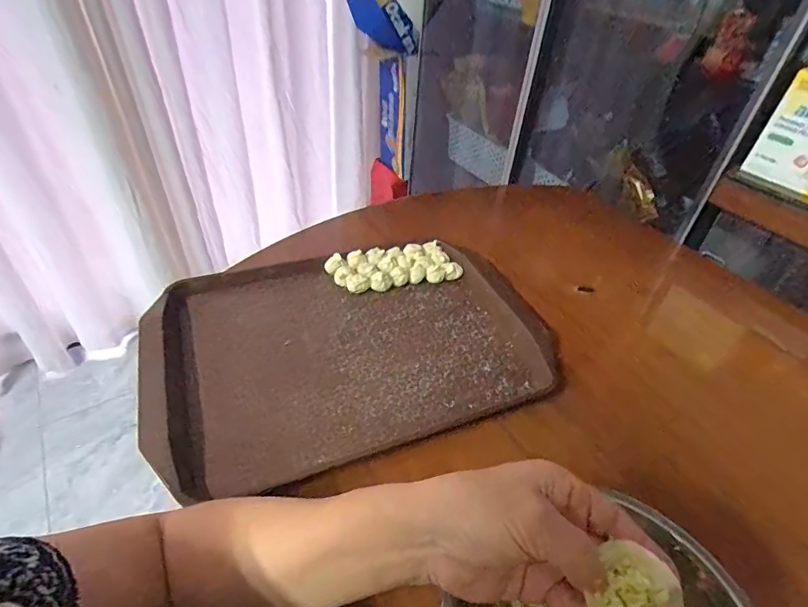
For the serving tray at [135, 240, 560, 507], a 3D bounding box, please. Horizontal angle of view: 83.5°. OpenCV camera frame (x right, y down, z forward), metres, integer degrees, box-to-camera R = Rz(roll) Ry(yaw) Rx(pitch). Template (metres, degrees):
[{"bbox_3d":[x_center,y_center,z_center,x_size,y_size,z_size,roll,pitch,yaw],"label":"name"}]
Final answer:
[{"bbox_3d":[-0.055,0.037,0.511,0.426,0.024,0.286,-12,44,-19],"label":"serving tray"}]

